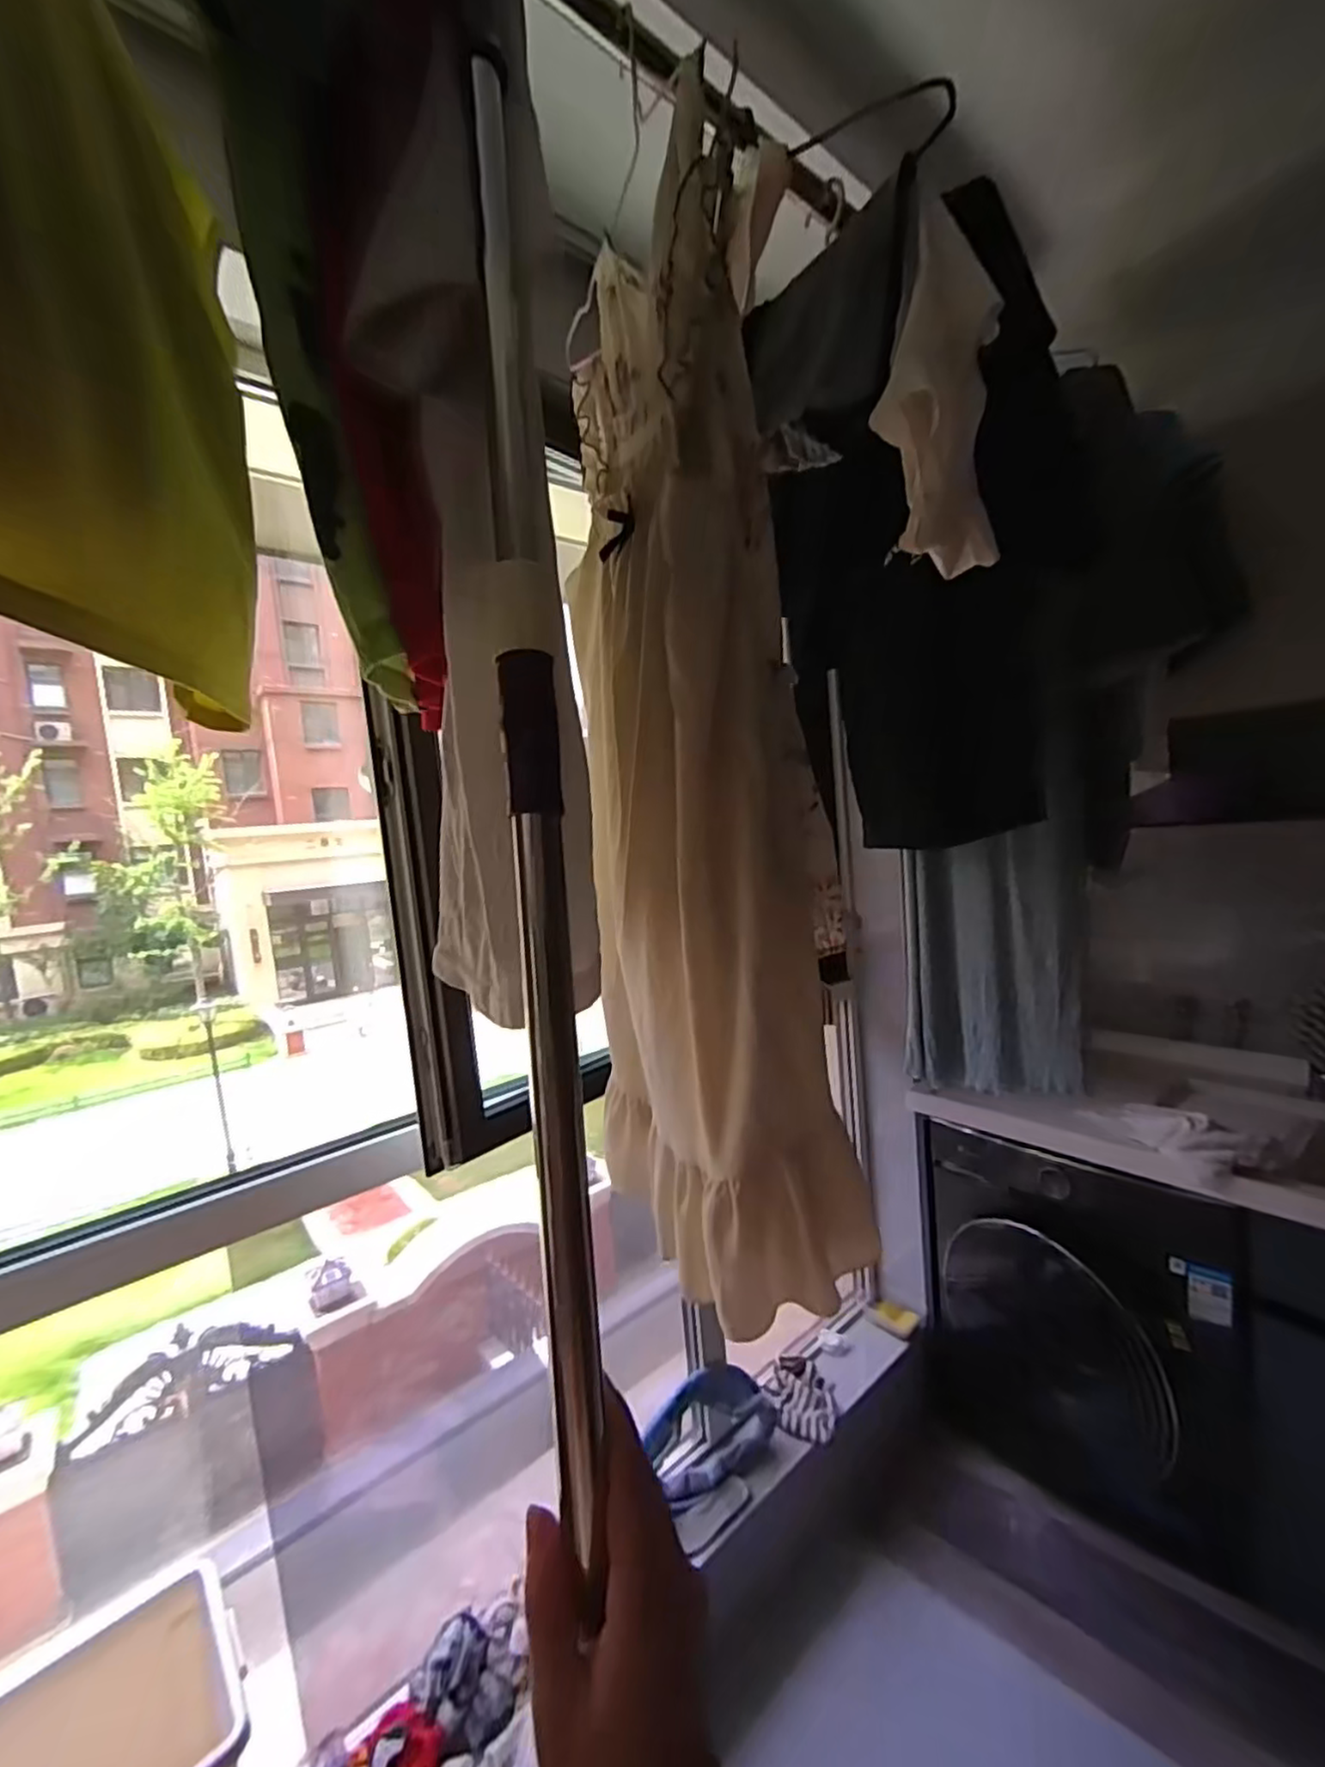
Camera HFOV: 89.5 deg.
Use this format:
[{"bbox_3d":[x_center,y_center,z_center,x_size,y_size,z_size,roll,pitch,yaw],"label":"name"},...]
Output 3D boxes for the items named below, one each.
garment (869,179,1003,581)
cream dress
[{"bbox_3d":[0.240,-0.417,0.573,0.086,0.265,0.074,-1,7,44],"label":"garment"},{"bbox_3d":[0.013,-0.114,0.665,0.122,0.930,0.296,-8,5,-26],"label":"cream dress"}]

